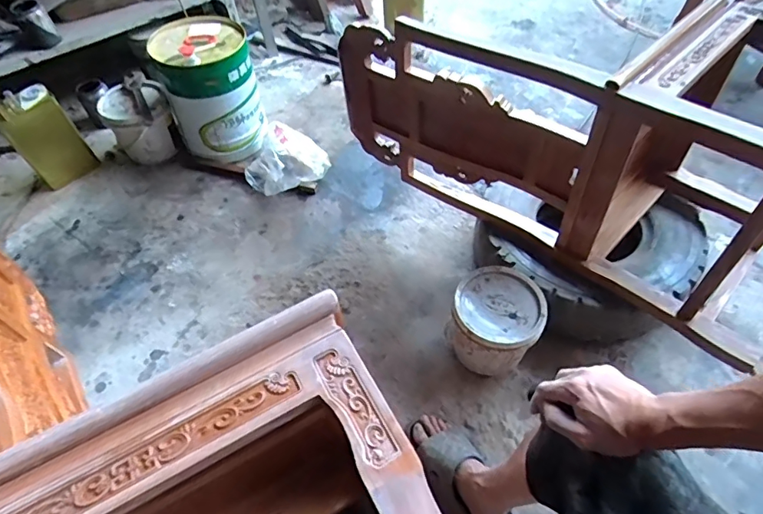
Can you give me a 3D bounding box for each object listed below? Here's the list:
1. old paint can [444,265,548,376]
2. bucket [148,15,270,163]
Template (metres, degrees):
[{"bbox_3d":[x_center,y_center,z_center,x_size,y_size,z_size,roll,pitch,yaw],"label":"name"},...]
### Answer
[{"bbox_3d":[0.253,0.150,1.083,0.183,0.183,0.195,-2,55,3],"label":"old paint can"},{"bbox_3d":[-0.513,-0.511,1.489,0.267,0.350,0.301,-13,55,-7],"label":"bucket"}]

